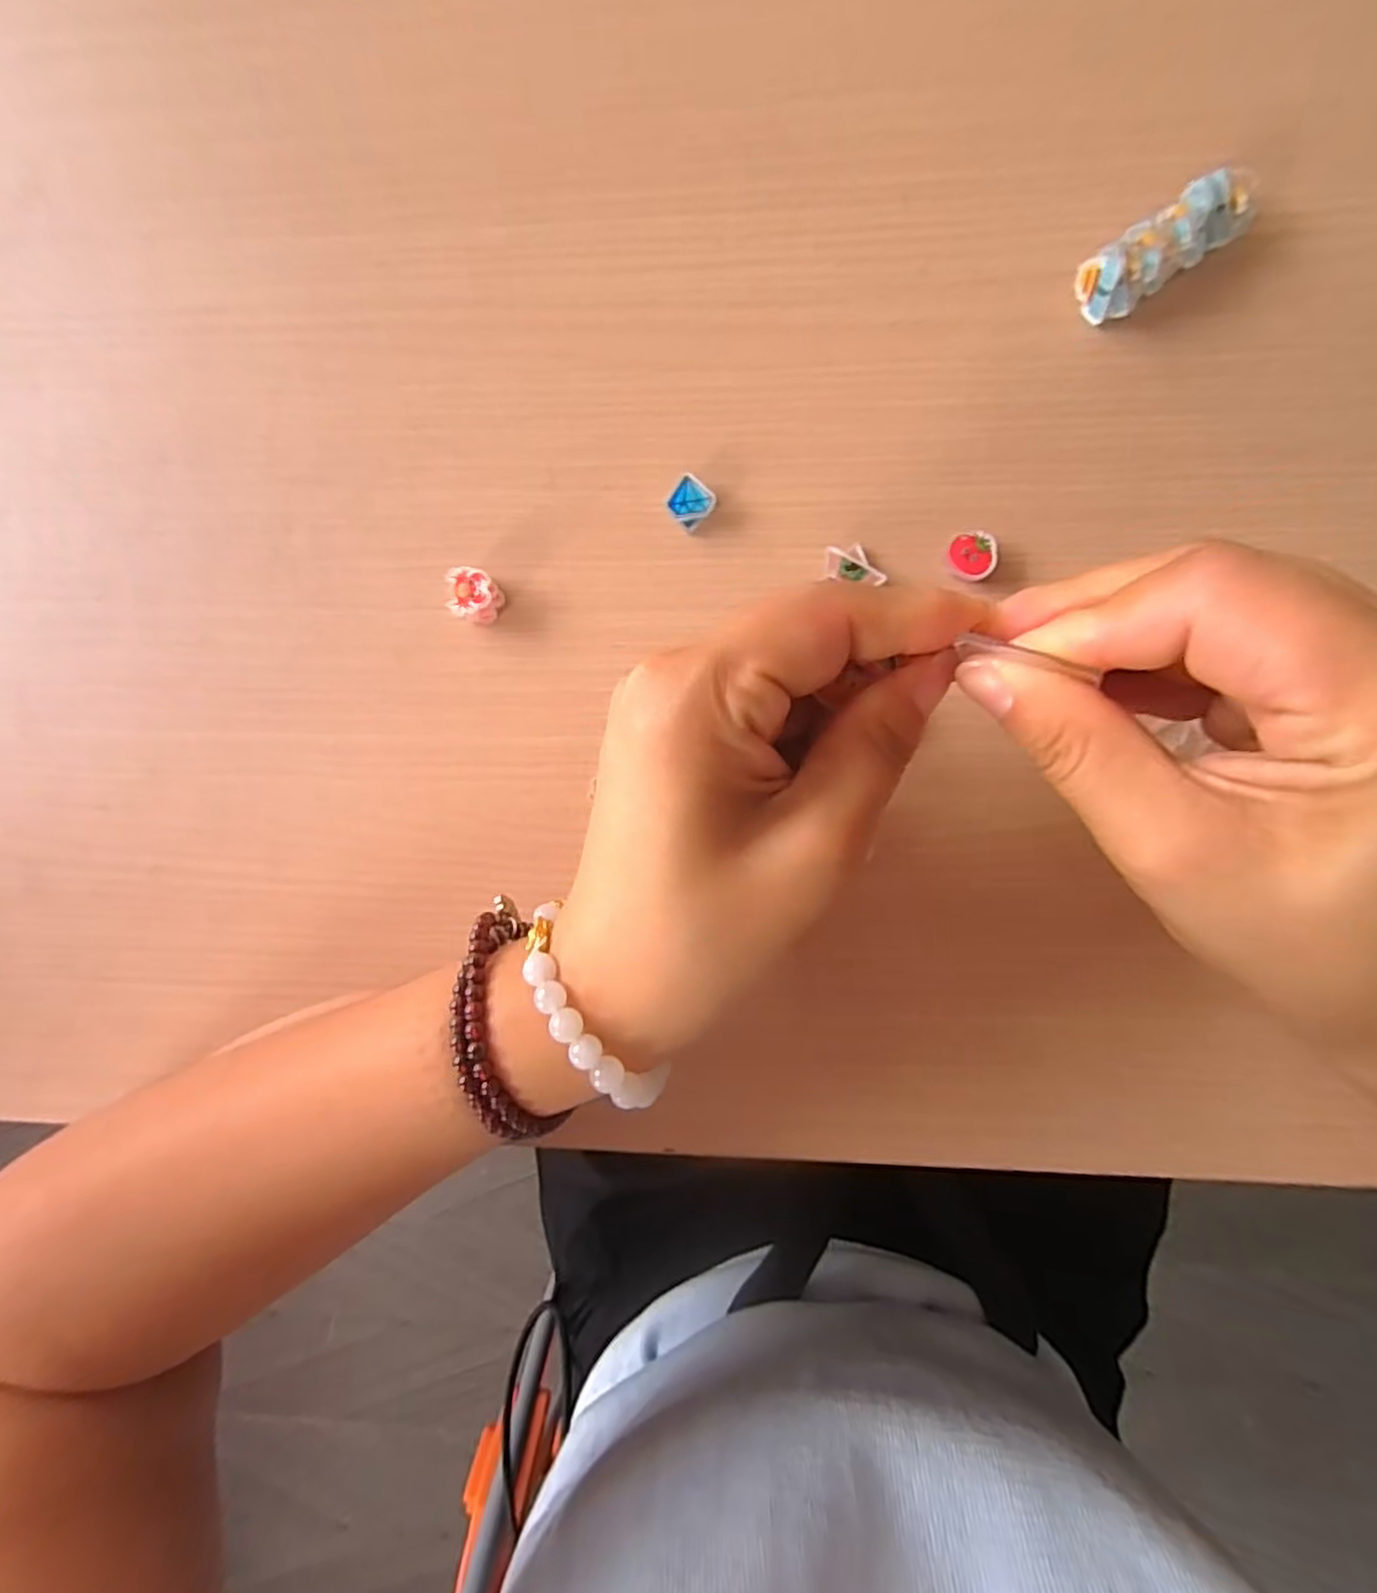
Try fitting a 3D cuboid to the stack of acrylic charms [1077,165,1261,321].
[{"bbox_3d":[0.139,-0.160,0.203,0.052,0.014,0.016,-34,87,4],"label":"stack of acrylic charms"}]

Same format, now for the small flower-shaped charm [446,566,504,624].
[{"bbox_3d":[-0.066,-0.063,0.221,0.013,0.012,0.015,-3,90,4],"label":"small flower-shaped charm"}]

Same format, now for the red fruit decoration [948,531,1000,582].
[{"bbox_3d":[0.085,-0.071,0.212,0.013,0.006,0.014,0,90,4],"label":"red fruit decoration"}]

